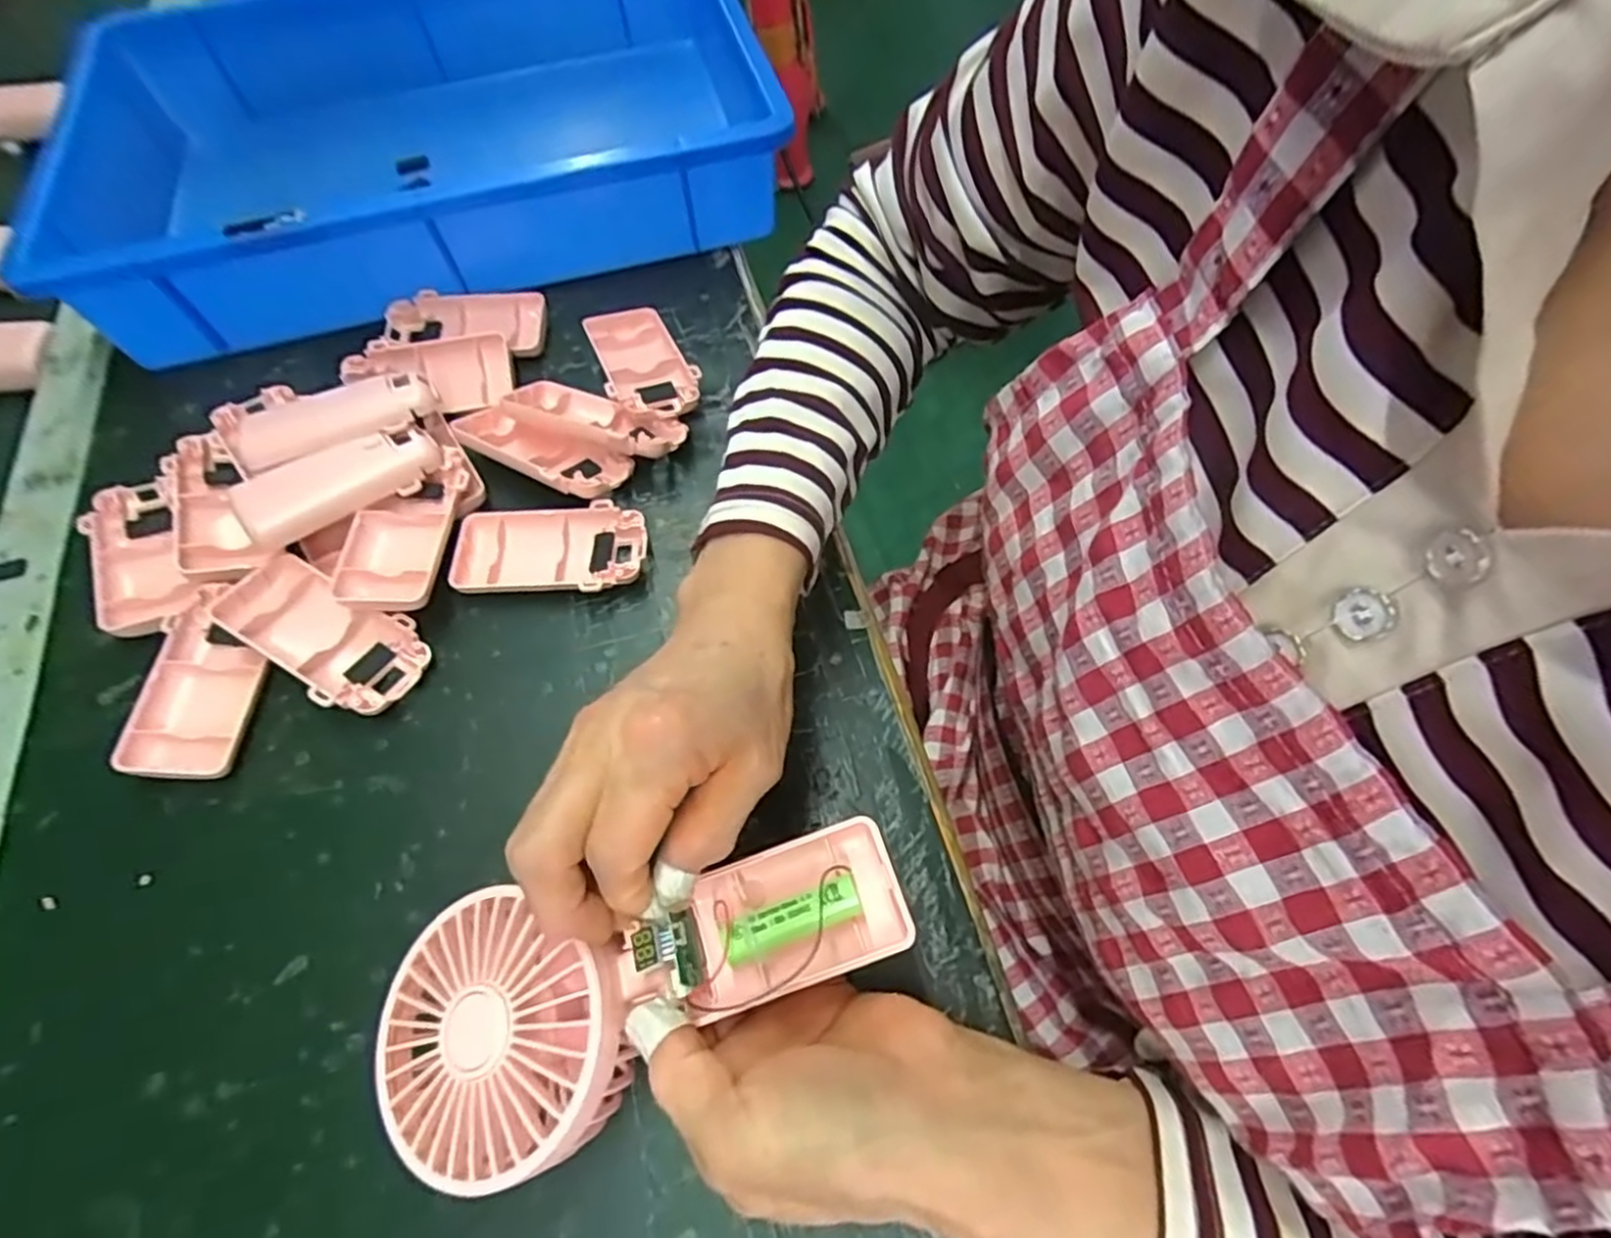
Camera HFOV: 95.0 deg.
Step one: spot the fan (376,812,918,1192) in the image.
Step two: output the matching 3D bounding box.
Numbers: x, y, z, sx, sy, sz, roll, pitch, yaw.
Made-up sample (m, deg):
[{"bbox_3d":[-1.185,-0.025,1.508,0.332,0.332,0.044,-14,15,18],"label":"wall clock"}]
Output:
[{"bbox_3d":[-0.056,0.121,0.255,0.182,0.039,0.082,-20,64,-3],"label":"fan"}]

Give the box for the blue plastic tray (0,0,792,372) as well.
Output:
[{"bbox_3d":[-0.254,-0.350,0.514,0.441,0.081,0.328,-16,63,-7],"label":"blue plastic tray"}]

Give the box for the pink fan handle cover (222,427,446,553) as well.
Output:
[{"bbox_3d":[-0.233,-0.069,0.370,0.092,0.019,0.036,-32,66,-14],"label":"pink fan handle cover"}]

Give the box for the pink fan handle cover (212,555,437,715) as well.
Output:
[{"bbox_3d":[-0.231,0.008,0.355,0.096,0.027,0.049,25,66,13],"label":"pink fan handle cover"}]

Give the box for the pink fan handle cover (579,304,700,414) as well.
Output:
[{"bbox_3d":[-0.096,-0.152,0.439,0.050,0.022,0.096,-20,64,-9],"label":"pink fan handle cover"}]

